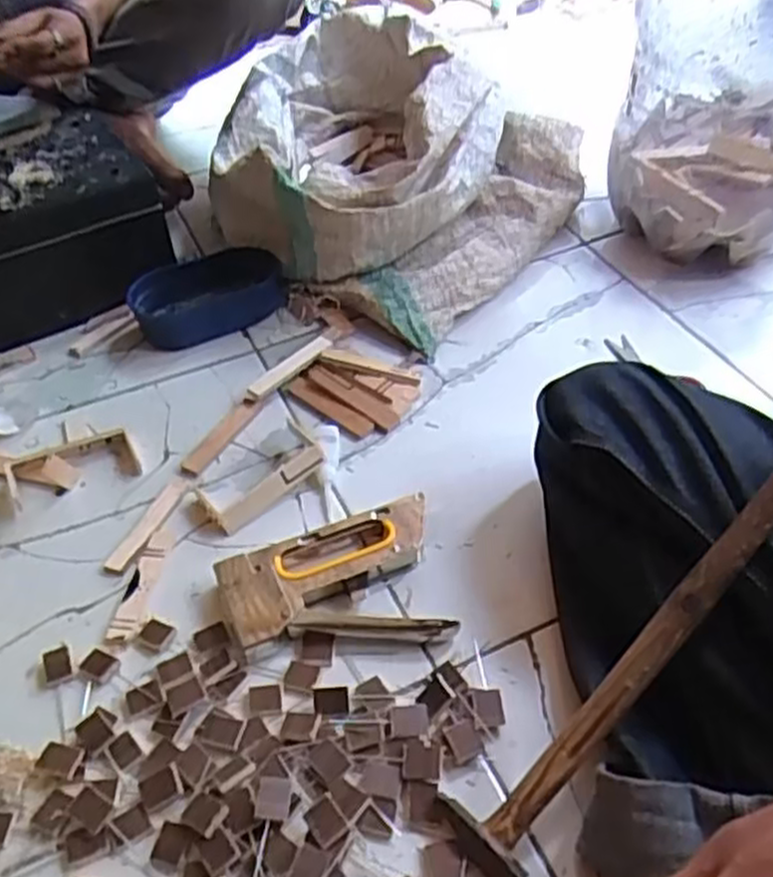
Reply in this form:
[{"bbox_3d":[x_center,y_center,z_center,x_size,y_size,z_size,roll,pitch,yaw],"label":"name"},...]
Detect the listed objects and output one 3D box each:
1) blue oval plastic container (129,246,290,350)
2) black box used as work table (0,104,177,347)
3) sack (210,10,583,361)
[{"bbox_3d":[-0.187,-0.148,0.851,0.157,0.053,0.077,-26,49,-21],"label":"blue oval plastic container"},{"bbox_3d":[-0.390,-0.214,0.860,0.287,0.147,0.224,-24,48,-20],"label":"black box used as work table"},{"bbox_3d":[-0.018,-0.327,0.934,0.424,0.181,0.369,24,51,25],"label":"sack"}]

